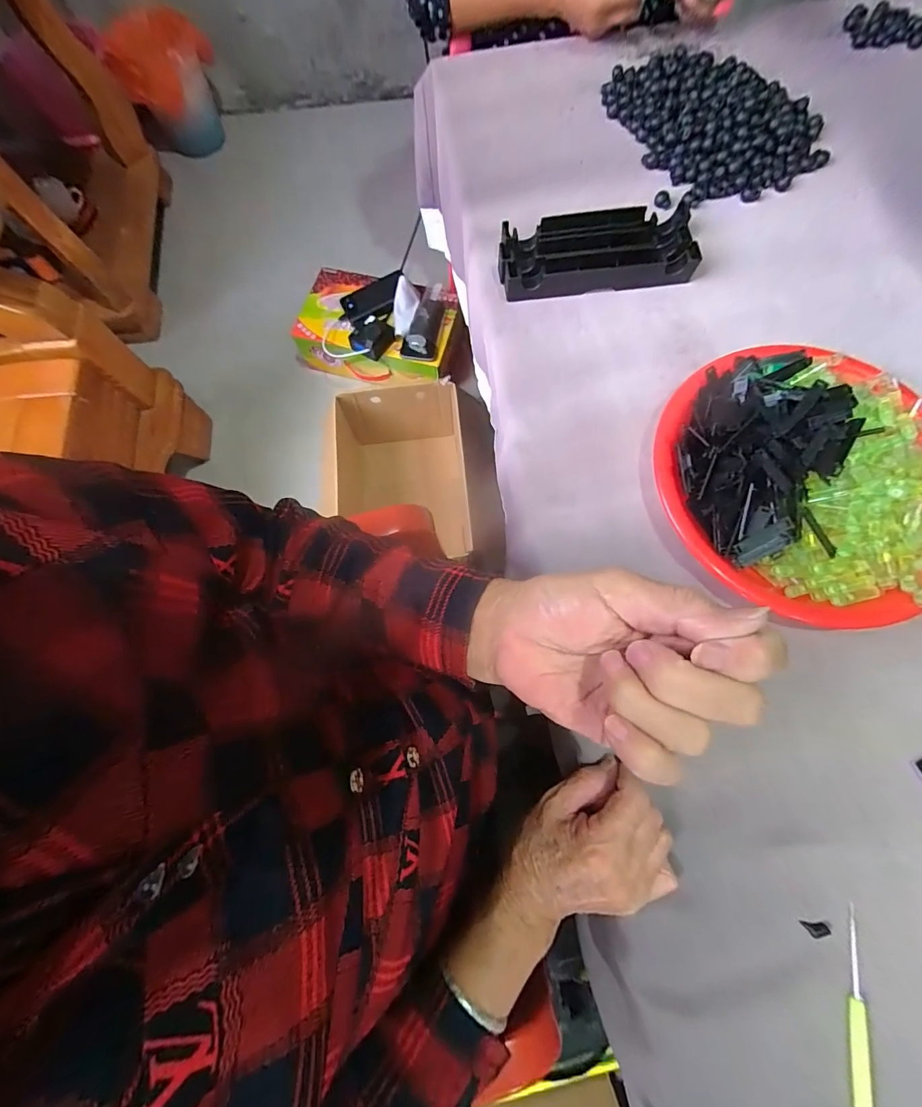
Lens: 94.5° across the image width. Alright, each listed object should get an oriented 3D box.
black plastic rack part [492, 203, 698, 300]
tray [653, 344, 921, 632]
[{"bbox_3d":[0.143,-0.322,0.455,0.202,0.031,0.080,-8,73,0],"label":"black plastic rack part"},{"bbox_3d":[0.298,-0.066,0.362,0.242,0.054,0.245,-1,73,2],"label":"tray"}]

